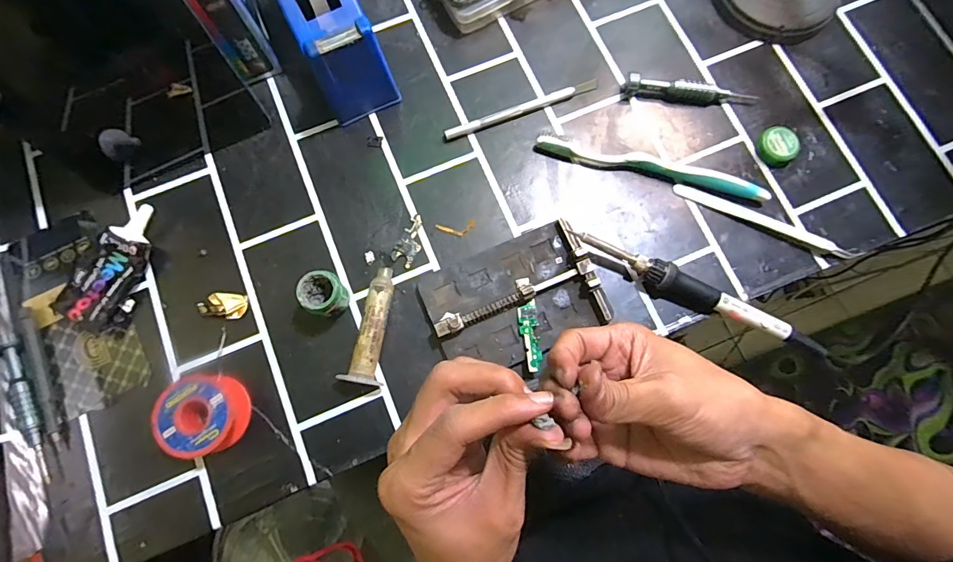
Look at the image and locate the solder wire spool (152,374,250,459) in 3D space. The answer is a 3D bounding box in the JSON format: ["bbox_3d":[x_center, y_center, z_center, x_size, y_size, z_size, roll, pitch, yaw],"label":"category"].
[{"bbox_3d":[-0.193,0.094,0.316,0.052,0.026,0.054,0,77,1],"label":"solder wire spool"}]

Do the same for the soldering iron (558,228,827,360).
[{"bbox_3d":[0.165,0.010,0.336,0.200,0.021,0.021,28,79,7],"label":"soldering iron"}]

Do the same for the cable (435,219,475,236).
[{"bbox_3d":[-0.016,-0.042,0.358,0.031,0.004,0.012,-9,75,-1],"label":"cable"}]

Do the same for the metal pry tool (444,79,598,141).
[{"bbox_3d":[0.039,-0.147,0.382,0.138,0.007,0.010,-22,78,-4],"label":"metal pry tool"}]

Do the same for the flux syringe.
[{"bbox_3d":[-0.079,0.033,0.334,0.025,0.021,0.087,5,77,2],"label":"flux syringe"}]

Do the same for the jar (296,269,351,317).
[{"bbox_3d":[-0.111,0.010,0.330,0.029,0.035,0.030,0,77,1],"label":"jar"}]

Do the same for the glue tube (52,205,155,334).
[{"bbox_3d":[-0.277,-0.012,0.344,0.049,0.026,0.098,24,79,6],"label":"glue tube"}]

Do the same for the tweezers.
[{"bbox_3d":[0.234,-0.048,0.358,0.148,0.009,0.014,25,79,7],"label":"tweezers"}]

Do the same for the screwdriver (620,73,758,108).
[{"bbox_3d":[0.180,-0.160,0.378,0.108,0.017,0.016,5,77,2],"label":"screwdriver"}]

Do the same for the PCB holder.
[{"bbox_3d":[0.029,0.013,0.336,0.125,0.017,0.084,-25,78,-4],"label":"PCB holder"}]

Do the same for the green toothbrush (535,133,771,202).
[{"bbox_3d":[0.140,-0.094,0.362,0.184,0.015,0.017,14,78,5],"label":"green toothbrush"}]

